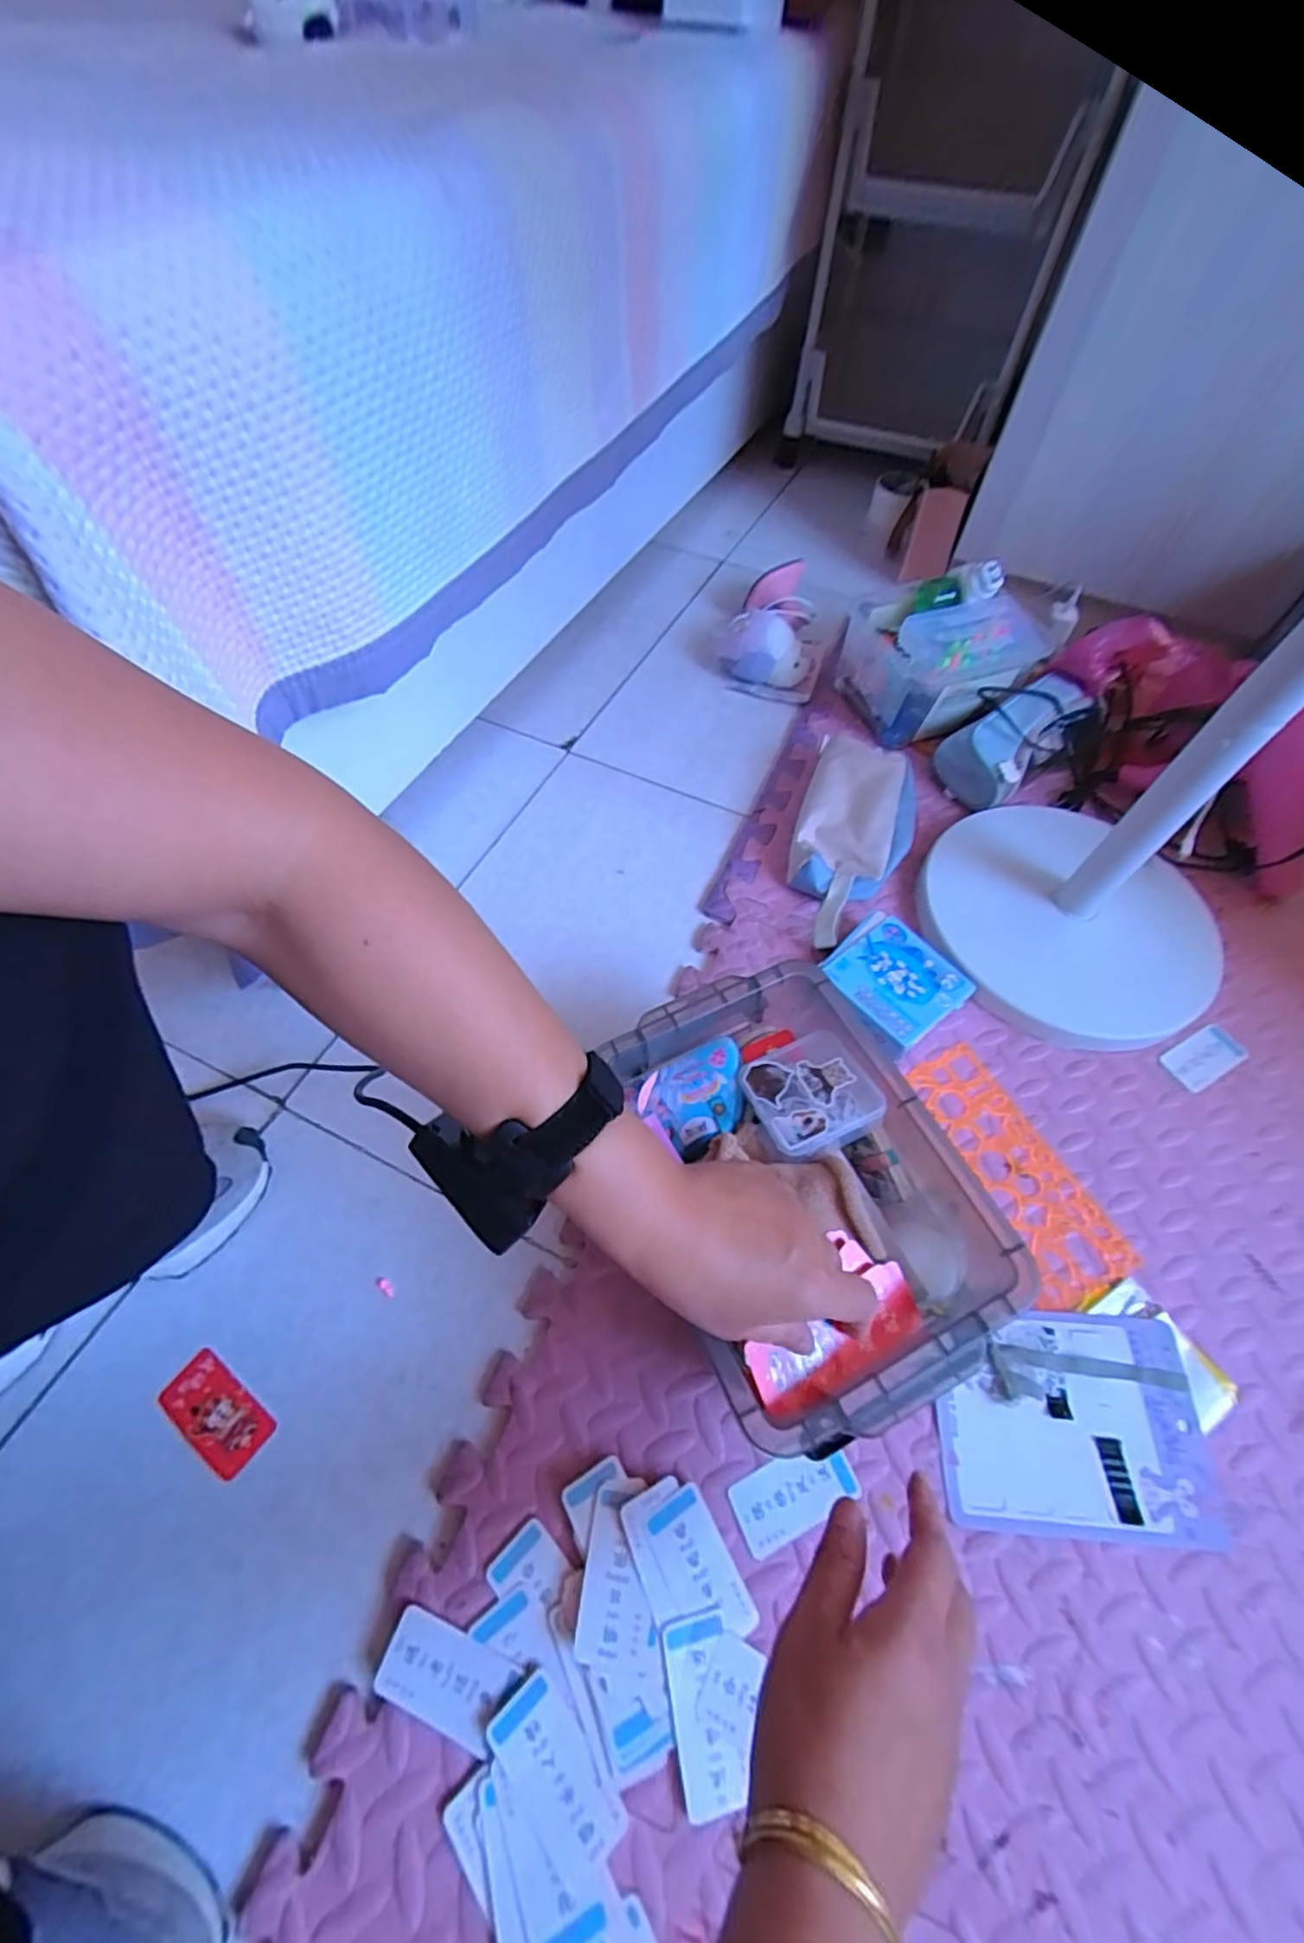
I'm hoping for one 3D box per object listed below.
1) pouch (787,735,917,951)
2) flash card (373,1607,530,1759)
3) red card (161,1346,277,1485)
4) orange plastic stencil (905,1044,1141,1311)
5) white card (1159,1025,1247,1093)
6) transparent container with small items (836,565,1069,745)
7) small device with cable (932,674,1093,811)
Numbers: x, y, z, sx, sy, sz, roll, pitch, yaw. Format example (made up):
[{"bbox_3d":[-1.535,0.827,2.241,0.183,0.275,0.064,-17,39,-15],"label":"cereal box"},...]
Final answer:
[{"bbox_3d":[0.209,-0.135,0.704,0.118,0.058,0.273,17,59,8],"label":"pouch"},{"bbox_3d":[-0.116,0.397,0.377,0.074,0.004,0.040,17,59,12],"label":"flash card"},{"bbox_3d":[-0.294,0.297,0.452,0.079,0.004,0.040,31,64,18],"label":"red card"},{"bbox_3d":[0.295,0.160,0.554,0.083,0.005,0.204,-20,61,-14],"label":"orange plastic stencil"},{"bbox_3d":[0.512,0.079,0.621,0.083,0.007,0.043,-26,62,-17],"label":"white card"},{"bbox_3d":[0.331,-0.375,0.798,0.169,0.124,0.157,-9,59,-8],"label":"transparent container with small items"},{"bbox_3d":[0.415,-0.275,0.775,0.190,0.060,0.104,-40,67,-10],"label":"small device with cable"}]

